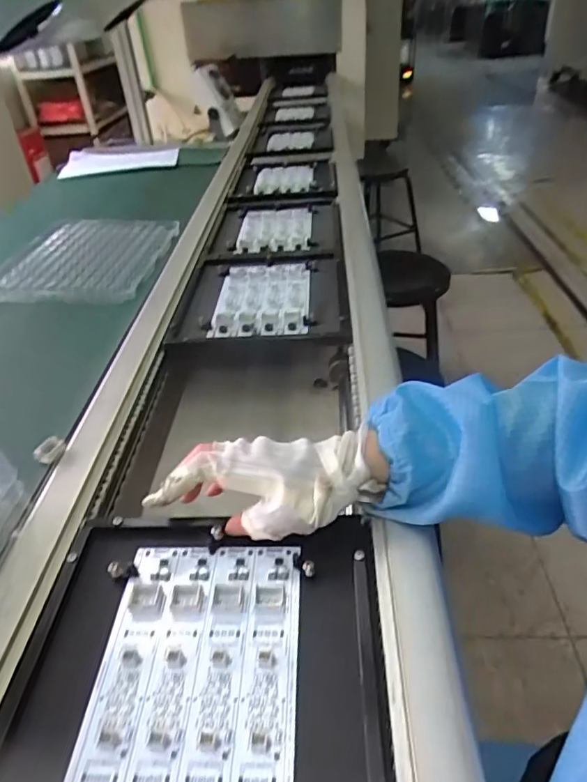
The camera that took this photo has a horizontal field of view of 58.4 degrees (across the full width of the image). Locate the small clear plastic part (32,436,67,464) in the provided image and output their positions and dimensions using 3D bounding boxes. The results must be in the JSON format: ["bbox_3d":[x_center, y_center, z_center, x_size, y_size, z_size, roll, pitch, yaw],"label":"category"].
[{"bbox_3d":[-0.229,0.054,0.493,0.018,0.011,0.026,9,39,12],"label":"small clear plastic part"}]

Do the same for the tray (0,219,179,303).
[{"bbox_3d":[-0.330,-0.223,0.857,0.227,0.027,0.280,1,39,8],"label":"tray"}]

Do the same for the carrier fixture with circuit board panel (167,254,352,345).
[{"bbox_3d":[-0.040,-0.137,0.741,0.223,0.024,0.245,-3,38,4],"label":"carrier fixture with circuit board panel"}]

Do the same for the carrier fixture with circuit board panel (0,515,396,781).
[{"bbox_3d":[-0.061,0.189,0.330,0.235,0.023,0.250,1,38,2],"label":"carrier fixture with circuit board panel"}]

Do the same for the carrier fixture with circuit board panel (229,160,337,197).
[{"bbox_3d":[-0.020,-0.499,1.215,0.221,0.043,0.316,-4,38,3],"label":"carrier fixture with circuit board panel"}]

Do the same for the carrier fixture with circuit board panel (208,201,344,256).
[{"bbox_3d":[-0.027,-0.298,0.947,0.226,0.033,0.275,-2,38,5],"label":"carrier fixture with circuit board panel"}]

